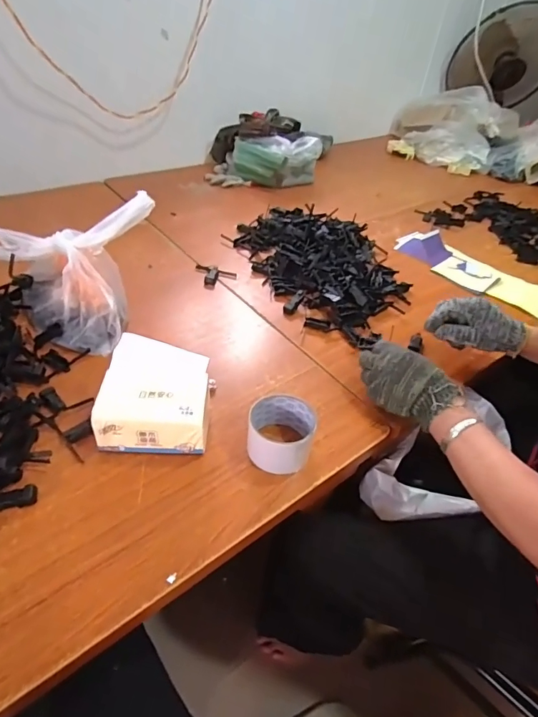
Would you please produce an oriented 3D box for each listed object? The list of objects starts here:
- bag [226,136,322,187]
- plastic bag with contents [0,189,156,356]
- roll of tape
[{"bbox_3d":[0.013,-0.536,1.194,0.245,0.129,0.107,6,43,-1],"label":"bag"},{"bbox_3d":[-0.319,-0.161,0.703,0.247,0.185,0.173,30,48,23],"label":"plastic bag with contents"},{"bbox_3d":[0.015,0.098,0.572,0.083,0.055,0.088,4,43,-3],"label":"roll of tape"}]

